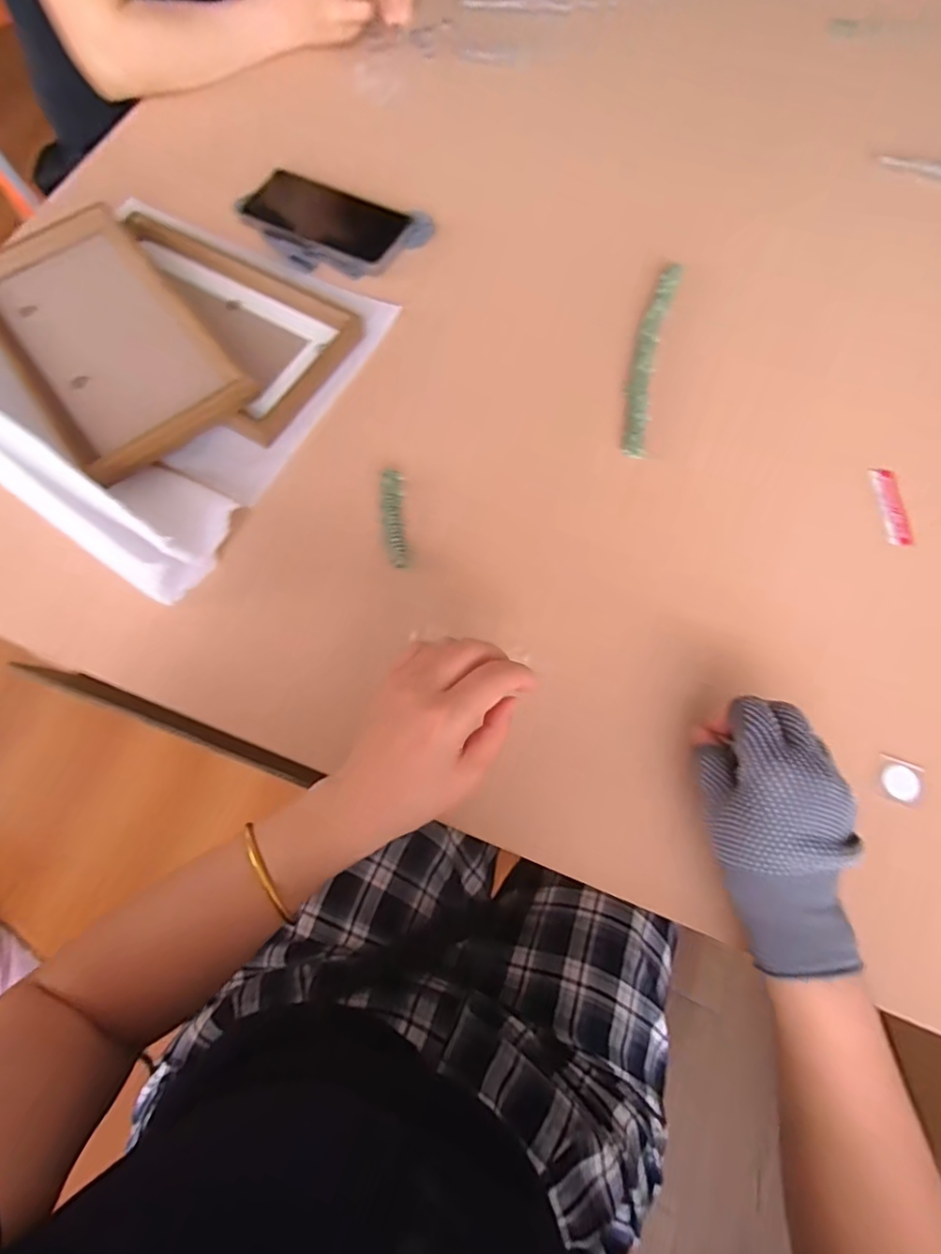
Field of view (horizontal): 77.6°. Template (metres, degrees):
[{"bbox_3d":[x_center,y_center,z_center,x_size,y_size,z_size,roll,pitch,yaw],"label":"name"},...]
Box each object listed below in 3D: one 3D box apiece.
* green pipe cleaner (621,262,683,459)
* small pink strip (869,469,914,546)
[{"bbox_3d":[0.159,-0.244,0.521,0.024,0.008,0.218,14,71,6],"label":"green pipe cleaner"},{"bbox_3d":[0.344,-0.099,0.479,0.020,0.010,0.069,-1,70,1],"label":"small pink strip"}]

